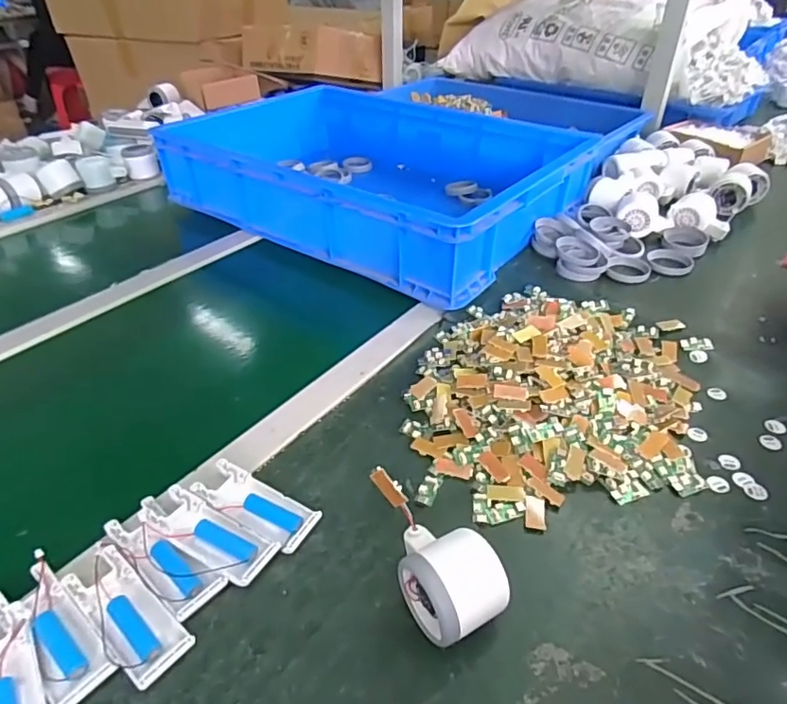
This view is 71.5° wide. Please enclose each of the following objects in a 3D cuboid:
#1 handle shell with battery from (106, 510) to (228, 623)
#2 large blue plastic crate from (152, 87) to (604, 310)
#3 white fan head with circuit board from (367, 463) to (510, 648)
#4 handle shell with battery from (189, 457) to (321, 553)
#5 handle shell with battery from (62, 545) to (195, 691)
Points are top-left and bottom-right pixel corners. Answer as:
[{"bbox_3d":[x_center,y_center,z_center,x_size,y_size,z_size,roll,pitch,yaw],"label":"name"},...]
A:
[{"bbox_3d":[-0.171,0.147,0.401,0.101,0.022,0.036,27,45,30],"label":"handle shell with battery"},{"bbox_3d":[-0.038,-0.289,0.882,0.591,0.115,0.397,24,43,28],"label":"large blue plastic crate"},{"bbox_3d":[0.026,0.142,0.386,0.056,0.060,0.115,-20,42,-25],"label":"white fan head with circuit board"},{"bbox_3d":[-0.112,0.125,0.442,0.101,0.016,0.040,20,42,24],"label":"handle shell with battery"},{"bbox_3d":[-0.183,0.177,0.369,0.102,0.010,0.042,26,44,30],"label":"handle shell with battery"}]

